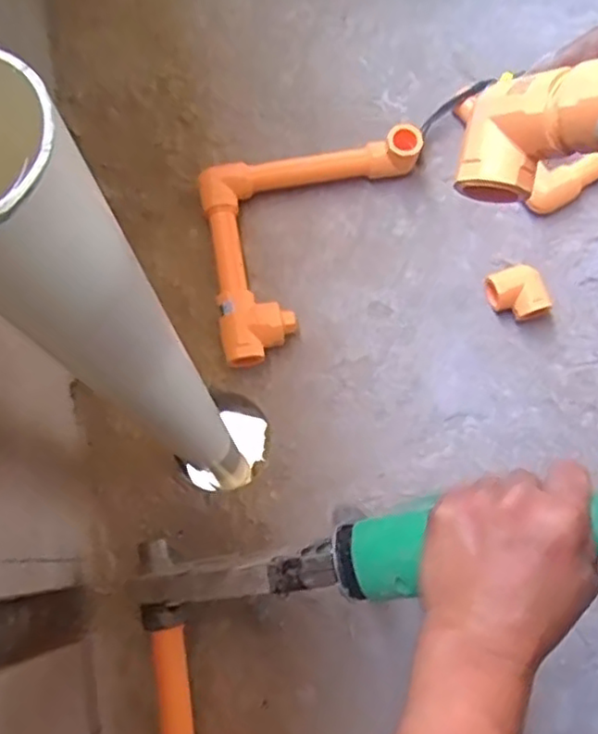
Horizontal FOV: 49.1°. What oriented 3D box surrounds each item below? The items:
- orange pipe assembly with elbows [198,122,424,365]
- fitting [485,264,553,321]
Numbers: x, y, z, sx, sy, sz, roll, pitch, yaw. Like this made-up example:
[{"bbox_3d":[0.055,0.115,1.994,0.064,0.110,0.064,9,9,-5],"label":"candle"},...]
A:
[{"bbox_3d":[0.025,-0.117,0.630,0.220,0.044,0.200,-10,74,-2],"label":"orange pipe assembly with elbows"},{"bbox_3d":[0.209,-0.072,0.625,0.052,0.037,0.055,-18,77,-5],"label":"fitting"}]

